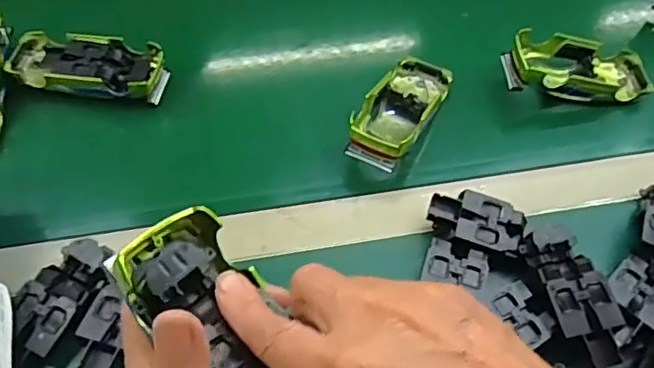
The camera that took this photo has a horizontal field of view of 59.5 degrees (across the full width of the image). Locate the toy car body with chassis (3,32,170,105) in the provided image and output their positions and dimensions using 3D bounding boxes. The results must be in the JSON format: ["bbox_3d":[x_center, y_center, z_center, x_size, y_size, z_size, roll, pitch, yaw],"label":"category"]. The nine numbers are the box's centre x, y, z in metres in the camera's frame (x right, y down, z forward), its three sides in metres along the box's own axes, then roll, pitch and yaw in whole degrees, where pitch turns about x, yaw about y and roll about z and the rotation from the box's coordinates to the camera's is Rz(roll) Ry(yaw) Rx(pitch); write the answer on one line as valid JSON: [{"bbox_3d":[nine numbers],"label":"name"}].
[{"bbox_3d":[-0.213,-0.097,0.526,0.133,0.051,0.063,8,60,8],"label":"toy car body with chassis"}]

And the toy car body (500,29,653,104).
[{"bbox_3d":[0.226,-0.104,0.521,0.135,0.031,0.066,1,58,-17],"label":"toy car body"}]

